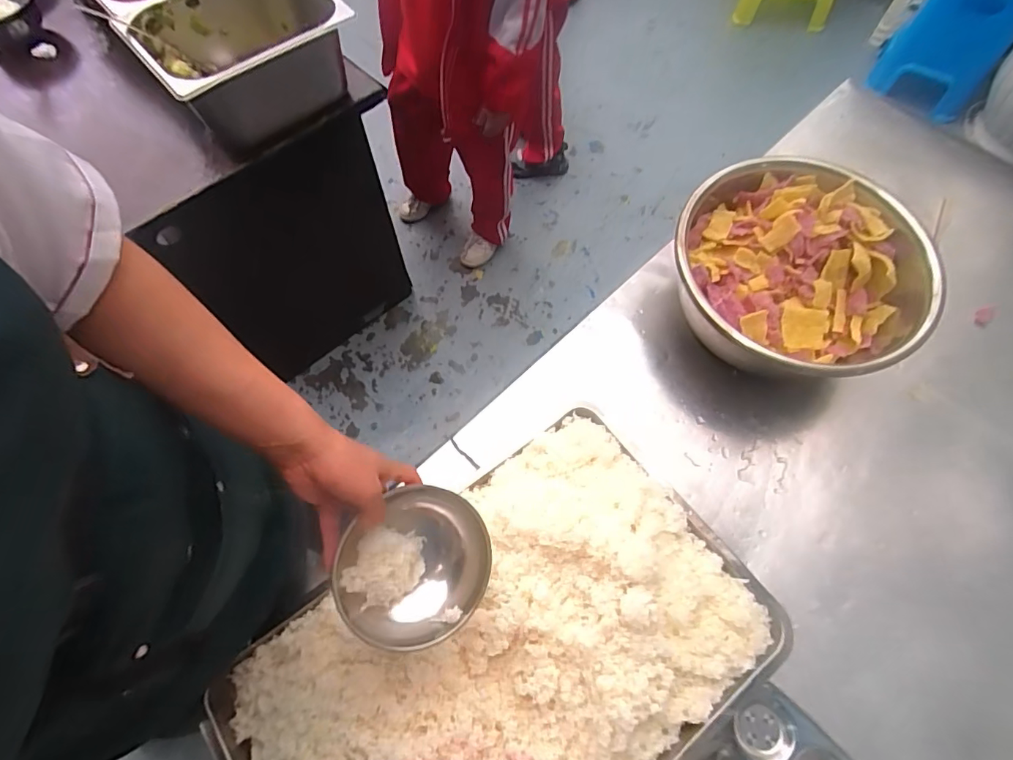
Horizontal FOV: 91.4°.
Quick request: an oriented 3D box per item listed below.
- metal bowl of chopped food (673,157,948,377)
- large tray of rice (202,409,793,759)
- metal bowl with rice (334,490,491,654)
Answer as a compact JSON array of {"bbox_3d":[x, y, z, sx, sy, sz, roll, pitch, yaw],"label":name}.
[{"bbox_3d":[0.420,-0.149,0.740,0.335,0.158,0.333,0,66,0],"label":"metal bowl of chopped food"},{"bbox_3d":[0.001,0.314,0.544,0.570,0.064,0.385,-36,71,-14],"label":"large tray of rice"},{"bbox_3d":[-0.092,0.179,0.493,0.142,0.061,0.156,1,86,-15],"label":"metal bowl with rice"}]

